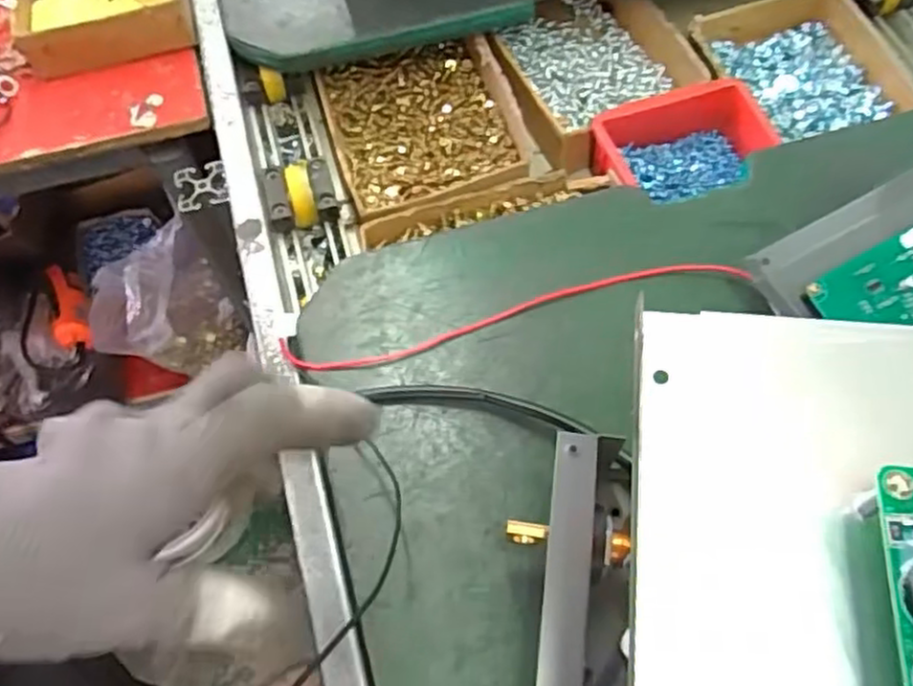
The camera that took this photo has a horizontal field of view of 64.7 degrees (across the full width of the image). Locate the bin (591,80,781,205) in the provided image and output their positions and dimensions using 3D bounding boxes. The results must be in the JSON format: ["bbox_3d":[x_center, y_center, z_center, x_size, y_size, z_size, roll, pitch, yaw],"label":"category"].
[{"bbox_3d":[0.184,-0.159,0.598,0.143,0.068,0.098,-14,63,-5],"label":"bin"}]

